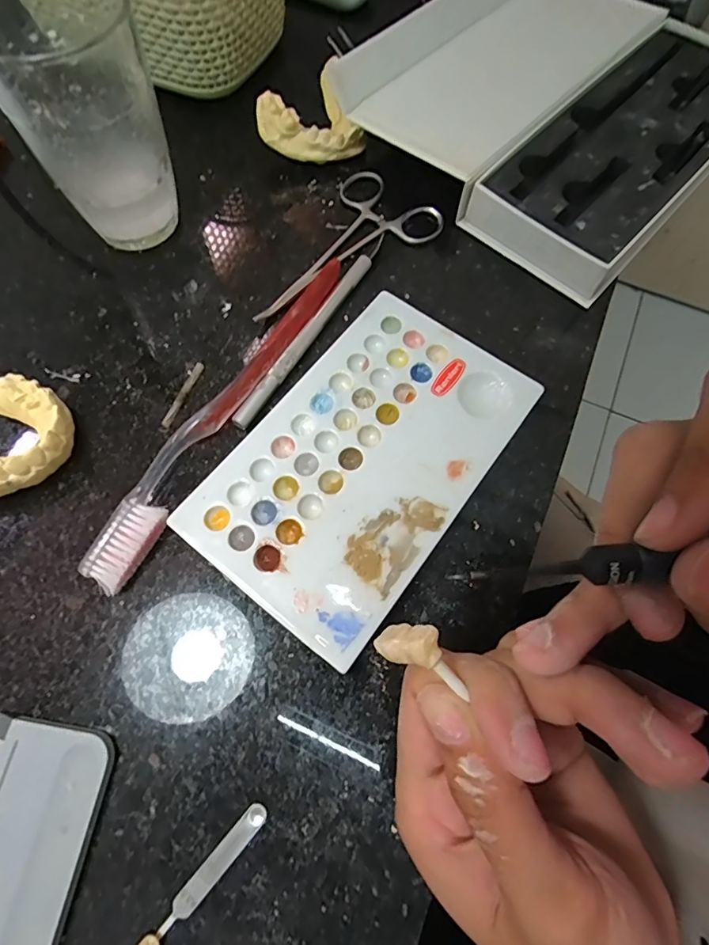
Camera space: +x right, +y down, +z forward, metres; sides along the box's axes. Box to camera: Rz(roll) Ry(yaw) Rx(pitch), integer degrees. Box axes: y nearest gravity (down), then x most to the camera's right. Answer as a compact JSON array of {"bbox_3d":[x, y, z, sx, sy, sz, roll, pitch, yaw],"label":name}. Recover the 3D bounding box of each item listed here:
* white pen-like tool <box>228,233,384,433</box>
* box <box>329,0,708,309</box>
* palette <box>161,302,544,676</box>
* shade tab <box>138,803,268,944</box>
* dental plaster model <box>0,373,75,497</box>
[{"bbox_3d":[-0.019,-0.076,0.238,0.008,0.005,0.134,30,70,9],"label":"white pen-like tool"},{"bbox_3d":[0.121,-0.231,0.290,0.210,0.036,0.218,42,72,13],"label":"box"},{"bbox_3d":[0.005,-0.007,0.209,0.093,0.011,0.151,36,71,11],"label":"palette"},{"bbox_3d":[-0.051,0.137,0.156,0.008,0.005,0.056,39,72,12],"label":"shade tab"},{"bbox_3d":[-0.150,-0.013,0.205,0.050,0.020,0.060,13,69,3],"label":"dental plaster model"}]

